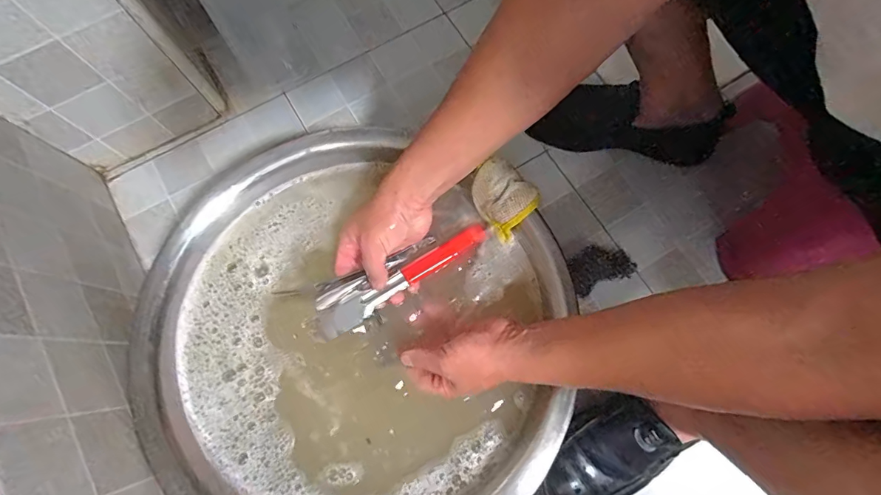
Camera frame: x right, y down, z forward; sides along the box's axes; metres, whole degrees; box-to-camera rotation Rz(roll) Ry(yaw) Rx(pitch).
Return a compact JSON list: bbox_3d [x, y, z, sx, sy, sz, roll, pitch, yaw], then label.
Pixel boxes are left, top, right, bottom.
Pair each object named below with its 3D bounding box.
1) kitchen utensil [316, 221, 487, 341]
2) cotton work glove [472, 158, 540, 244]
[{"bbox_3d":[-0.042,0.036,0.505,0.216,0.006,0.030,-32,77,-9],"label":"kitchen utensil"},{"bbox_3d":[0.073,-0.060,0.511,0.062,0.045,0.082,-40,78,-10],"label":"cotton work glove"}]

